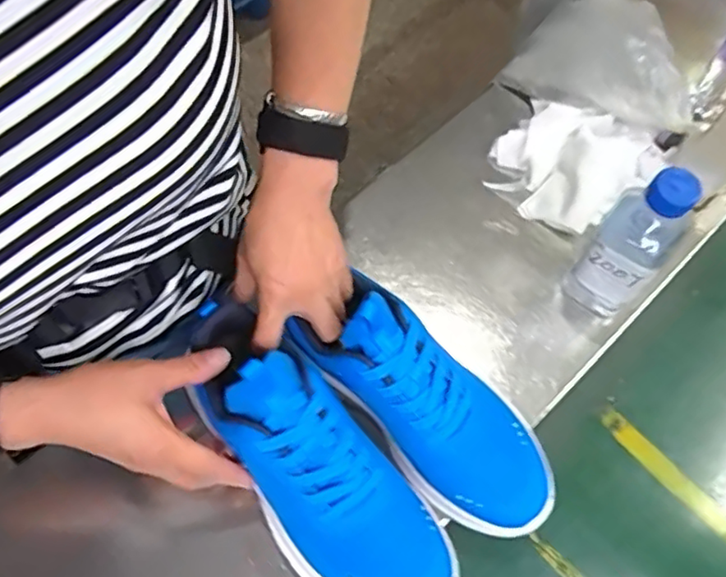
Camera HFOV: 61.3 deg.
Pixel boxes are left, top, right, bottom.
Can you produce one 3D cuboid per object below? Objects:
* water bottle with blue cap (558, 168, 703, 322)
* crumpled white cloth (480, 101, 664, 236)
[{"bbox_3d":[0.217,-0.034,0.495,0.059,0.168,0.056,41,71,16],"label":"water bottle with blue cap"},{"bbox_3d":[0.202,-0.126,0.604,0.134,0.035,0.130,-39,72,-17],"label":"crumpled white cloth"}]

